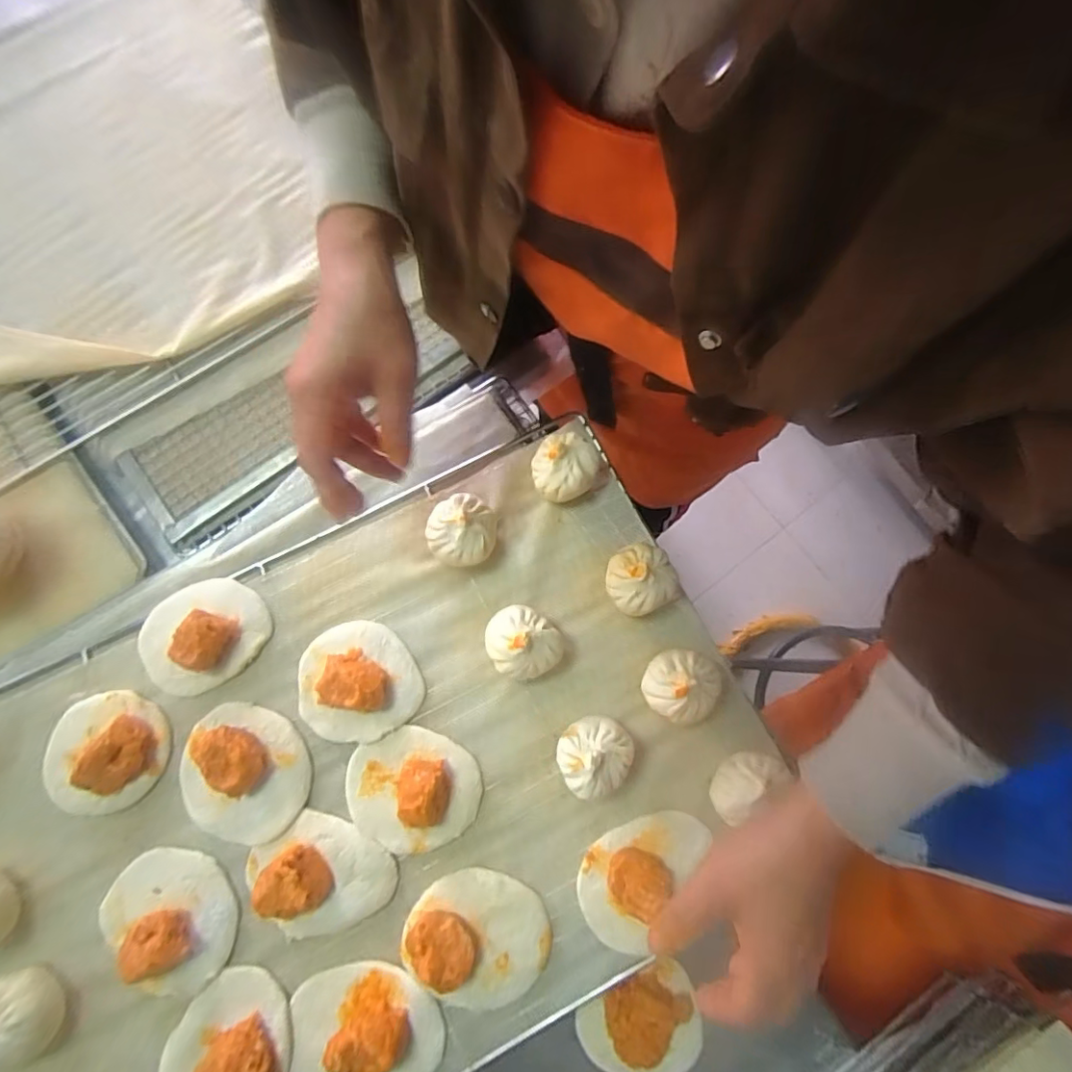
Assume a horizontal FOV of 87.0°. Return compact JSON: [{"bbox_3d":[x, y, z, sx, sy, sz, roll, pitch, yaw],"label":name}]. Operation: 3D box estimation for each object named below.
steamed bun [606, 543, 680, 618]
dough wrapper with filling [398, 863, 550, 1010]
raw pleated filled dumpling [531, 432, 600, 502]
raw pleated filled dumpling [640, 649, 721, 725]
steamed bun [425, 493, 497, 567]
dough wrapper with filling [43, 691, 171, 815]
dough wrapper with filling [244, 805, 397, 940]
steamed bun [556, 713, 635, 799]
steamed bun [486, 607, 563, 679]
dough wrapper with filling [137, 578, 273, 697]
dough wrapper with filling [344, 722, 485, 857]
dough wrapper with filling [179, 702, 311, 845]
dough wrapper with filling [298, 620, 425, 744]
[{"bbox_3d":[0.079,0.034,0.436,0.048,0.046,0.051,0,76,-1],"label":"steamed bun"},{"bbox_3d":[-0.039,0.276,0.381,0.092,0.022,0.085,0,76,-1],"label":"dough wrapper with filling"},{"bbox_3d":[0.023,-0.054,0.459,0.051,0.043,0.050,1,76,0],"label":"raw pleated filled dumpling"},{"bbox_3d":[0.107,0.110,0.414,0.051,0.044,0.049,0,76,-1],"label":"raw pleated filled dumpling"},{"bbox_3d":[-0.058,-0.004,0.441,0.054,0.047,0.055,4,76,1],"label":"steamed bun"},{"bbox_3d":[-0.317,0.157,0.408,0.081,0.029,0.081,-7,76,-2],"label":"dough wrapper with filling"},{"bbox_3d":[-0.151,0.236,0.389,0.082,0.026,0.081,0,76,-1],"label":"dough wrapper with filling"},{"bbox_3d":[0.041,0.156,0.401,0.050,0.048,0.052,0,76,-1],"label":"steamed bun"},{"bbox_3d":[-0.010,0.080,0.423,0.059,0.046,0.051,36,78,8],"label":"steamed bun"},{"bbox_3d":[-0.257,0.073,0.426,0.092,0.034,0.081,-29,78,-8],"label":"dough wrapper with filling"},{"bbox_3d":[-0.090,0.182,0.399,0.090,0.029,0.084,0,76,-1],"label":"dough wrapper with filling"},{"bbox_3d":[-0.214,0.170,0.403,0.094,0.026,0.088,10,76,2],"label":"dough wrapper with filling"},{"bbox_3d":[-0.136,0.108,0.418,0.085,0.025,0.088,0,76,-1],"label":"dough wrapper with filling"}]

